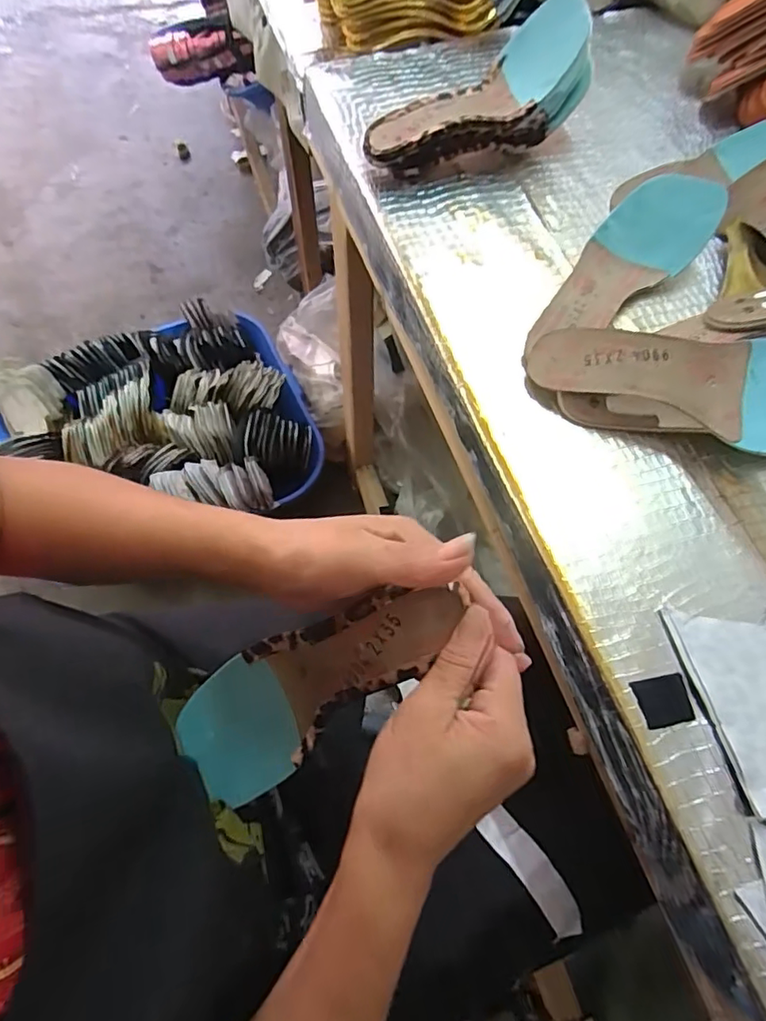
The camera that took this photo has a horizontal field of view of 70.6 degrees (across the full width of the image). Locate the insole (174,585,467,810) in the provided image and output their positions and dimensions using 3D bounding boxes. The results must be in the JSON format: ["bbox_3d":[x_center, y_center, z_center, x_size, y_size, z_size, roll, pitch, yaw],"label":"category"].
[{"bbox_3d":[-0.041,0.105,0.328,0.202,0.040,0.076,-36,66,23],"label":"insole"}]

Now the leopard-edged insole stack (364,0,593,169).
[{"bbox_3d":[0.085,-0.389,0.513,0.219,0.089,0.079,-24,67,1],"label":"leopard-edged insole stack"}]

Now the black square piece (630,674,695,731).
[{"bbox_3d":[0.170,0.116,0.328,0.031,0.004,0.027,-11,66,-7],"label":"black square piece"}]

